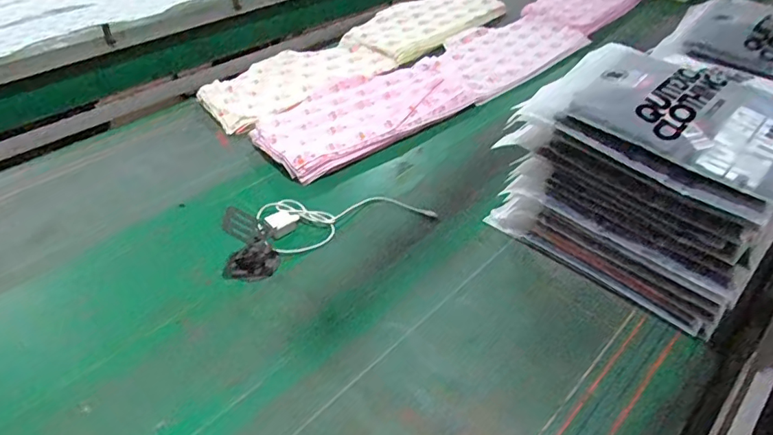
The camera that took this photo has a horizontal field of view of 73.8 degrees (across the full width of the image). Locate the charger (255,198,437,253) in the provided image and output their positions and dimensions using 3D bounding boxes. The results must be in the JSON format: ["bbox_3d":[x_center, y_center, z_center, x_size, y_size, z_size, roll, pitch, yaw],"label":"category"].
[{"bbox_3d":[-0.069,-0.006,0.906,0.307,0.036,0.126,-9,42,-11],"label":"charger"}]

